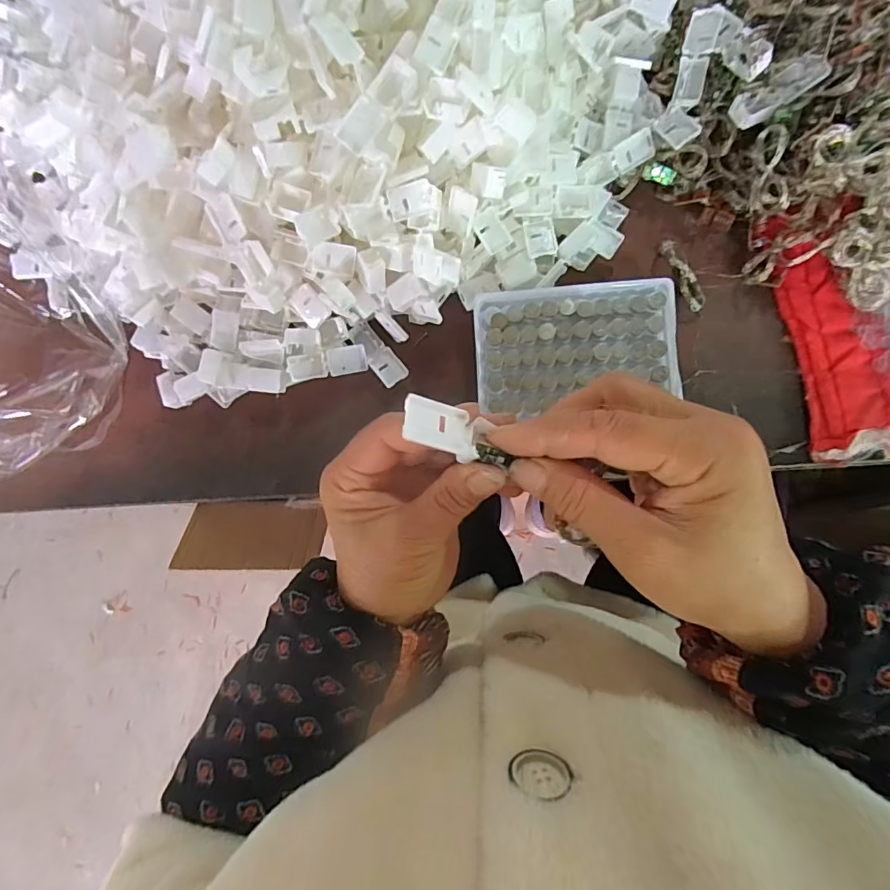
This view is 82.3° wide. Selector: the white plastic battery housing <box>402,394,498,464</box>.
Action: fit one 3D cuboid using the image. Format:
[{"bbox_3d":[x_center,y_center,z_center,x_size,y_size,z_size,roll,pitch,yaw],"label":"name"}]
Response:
[{"bbox_3d":[0.001,-0.007,0.204,0.036,0.004,0.021,18,59,-21],"label":"white plastic battery housing"}]

